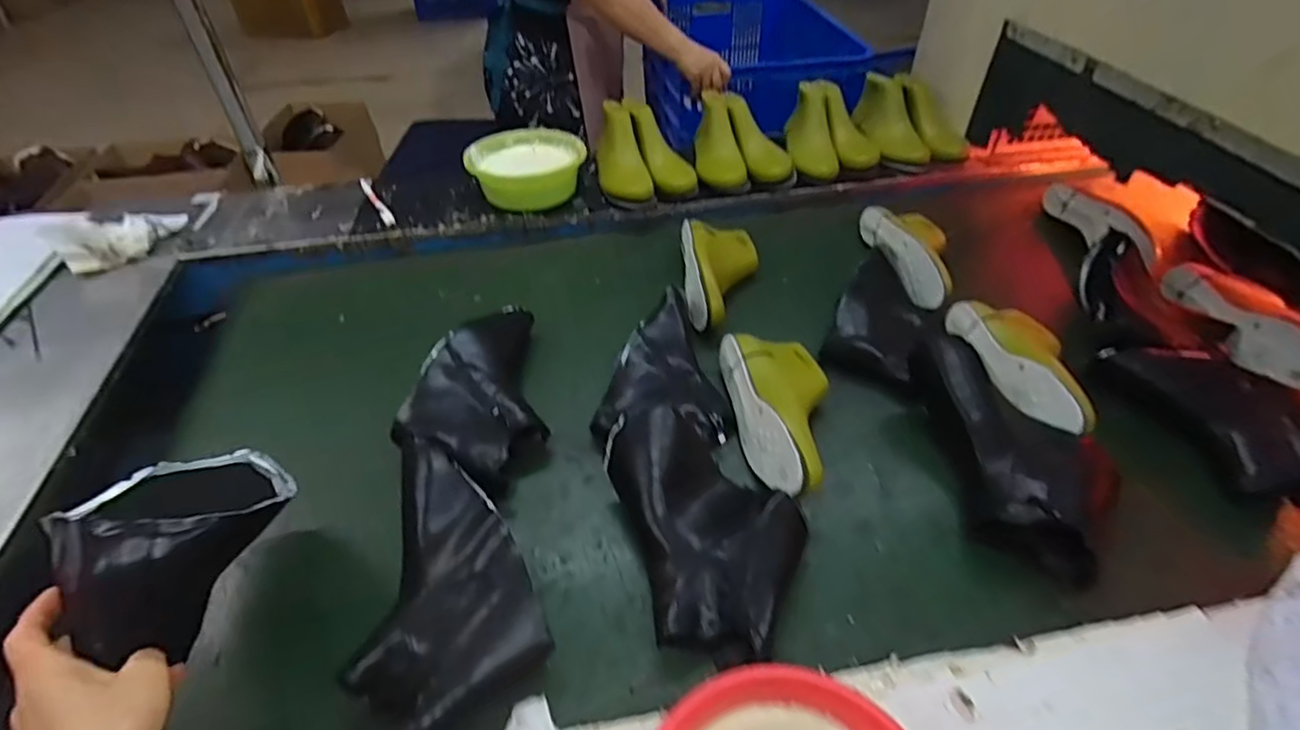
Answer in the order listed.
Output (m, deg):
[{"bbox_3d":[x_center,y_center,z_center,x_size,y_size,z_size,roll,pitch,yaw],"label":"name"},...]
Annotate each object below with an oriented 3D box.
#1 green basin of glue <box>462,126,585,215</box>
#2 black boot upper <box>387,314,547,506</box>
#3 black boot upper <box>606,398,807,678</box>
[{"bbox_3d":[-0.206,-0.327,1.037,0.189,0.069,0.165,-17,46,-16],"label":"green basin of glue"},{"bbox_3d":[-0.176,0.019,0.715,0.154,0.051,0.249,16,46,17],"label":"black boot upper"},{"bbox_3d":[0.059,0.147,0.575,0.149,0.076,0.230,-13,45,-12],"label":"black boot upper"}]

